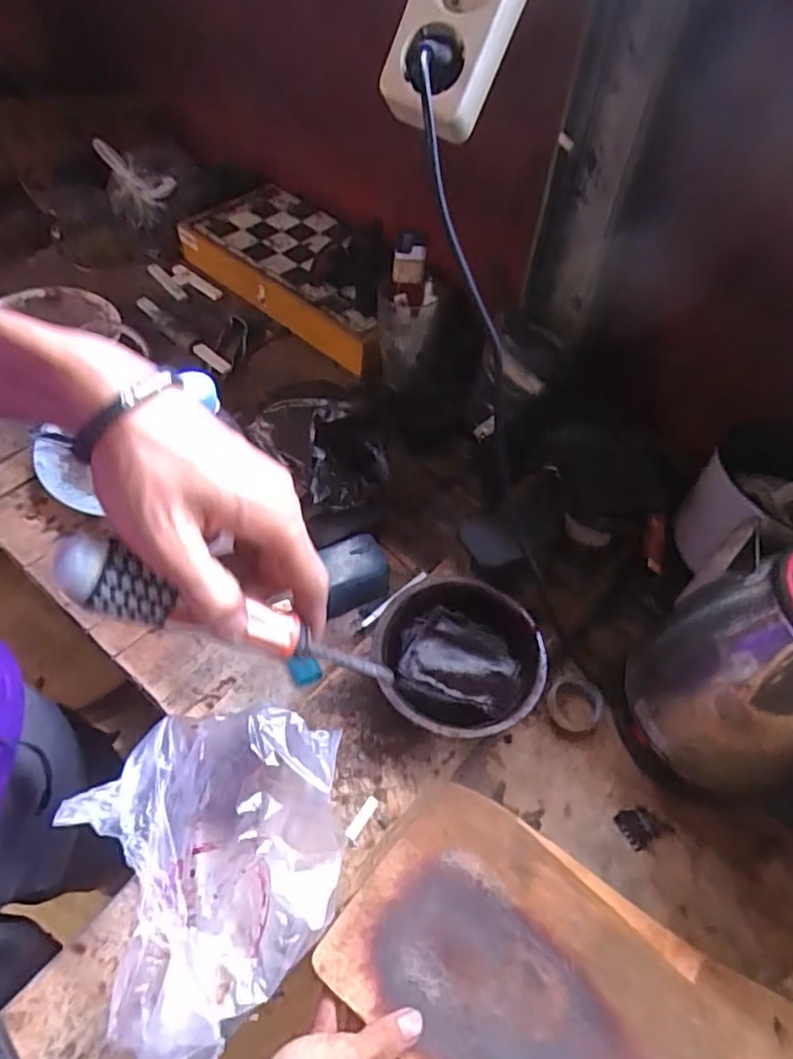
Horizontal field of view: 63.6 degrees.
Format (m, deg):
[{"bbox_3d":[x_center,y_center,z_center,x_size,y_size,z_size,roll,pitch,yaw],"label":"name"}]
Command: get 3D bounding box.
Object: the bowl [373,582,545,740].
[{"bbox_3d":[0.050,0.114,0.549,0.136,0.061,0.137,2,55,-4],"label":"bowl"}]

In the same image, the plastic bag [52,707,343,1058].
[{"bbox_3d":[-0.133,0.231,0.432,0.182,0.074,0.200,7,55,0],"label":"plastic bag"}]

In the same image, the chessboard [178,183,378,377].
[{"bbox_3d":[-0.121,-0.359,0.880,0.348,0.052,0.182,39,61,20],"label":"chessboard"}]

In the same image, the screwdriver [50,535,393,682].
[{"bbox_3d":[-0.072,0.045,0.307,0.172,0.022,0.026,25,49,-31],"label":"screwdriver"}]

